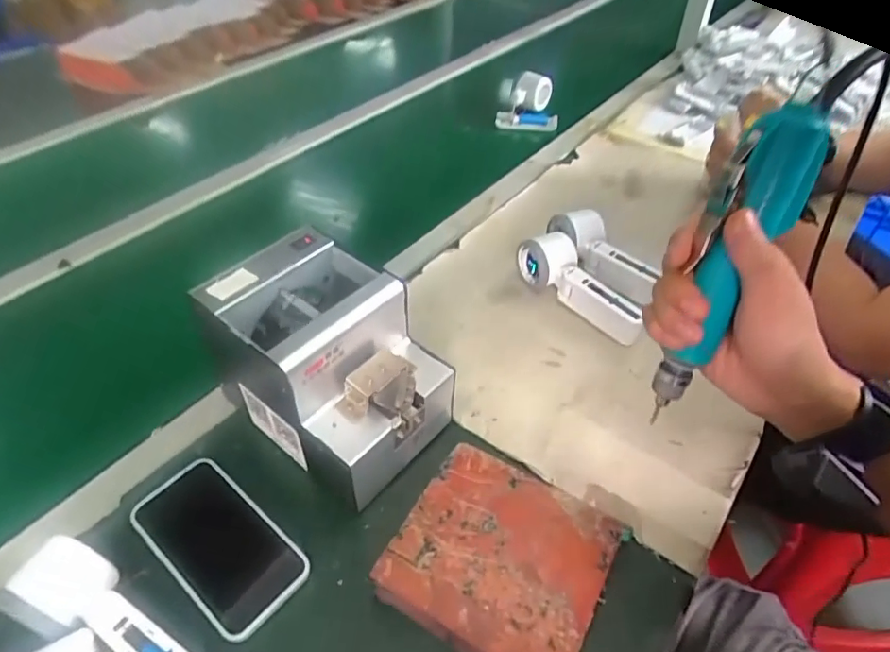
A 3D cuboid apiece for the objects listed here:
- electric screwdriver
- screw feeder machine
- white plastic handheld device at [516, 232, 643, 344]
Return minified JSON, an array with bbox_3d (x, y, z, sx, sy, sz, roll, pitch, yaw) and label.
[{"bbox_3d":[0.173,-0.031,0.345,0.044,0.198,0.034,28,27,27],"label":"electric screwdriver"},{"bbox_3d":[-0.097,0.034,0.481,0.170,0.159,0.124,29,52,26],"label":"screw feeder machine"},{"bbox_3d":[0.164,-0.050,0.658,0.054,0.060,0.173,-35,54,-30],"label":"white plastic handheld device"}]

